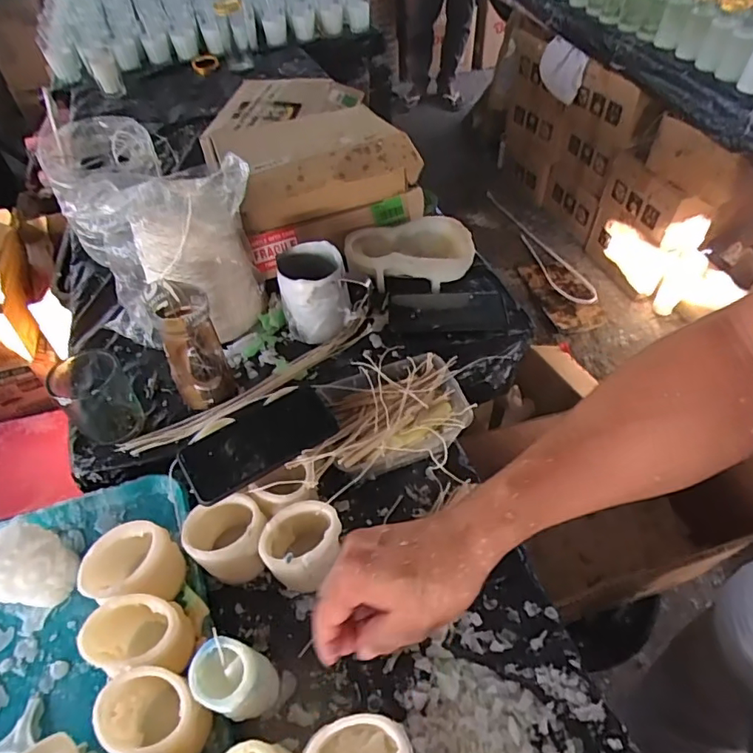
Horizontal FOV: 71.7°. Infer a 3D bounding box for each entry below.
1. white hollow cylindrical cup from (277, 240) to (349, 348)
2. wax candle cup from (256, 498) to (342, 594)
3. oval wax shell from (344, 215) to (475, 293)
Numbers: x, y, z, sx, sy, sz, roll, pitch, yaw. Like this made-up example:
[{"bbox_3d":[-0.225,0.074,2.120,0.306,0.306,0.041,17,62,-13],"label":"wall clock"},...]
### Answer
[{"bbox_3d":[-0.083,-0.115,0.688,0.084,0.109,0.086,-1,50,1],"label":"white hollow cylindrical cup"},{"bbox_3d":[-0.071,0.173,0.525,0.060,0.082,0.074,25,55,21],"label":"wax candle cup"},{"bbox_3d":[0.048,-0.180,0.768,0.180,0.049,0.105,-8,50,-4],"label":"oval wax shell"}]

